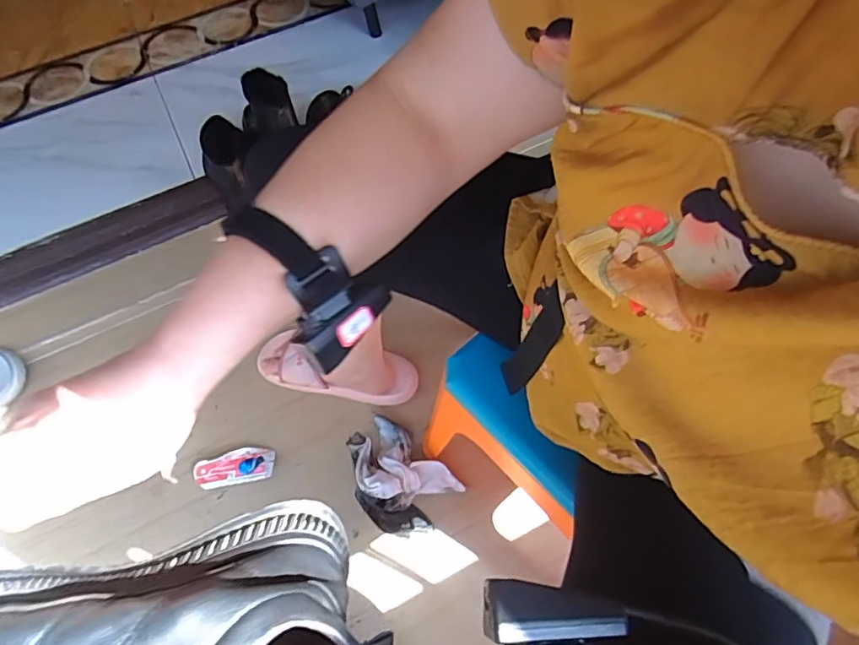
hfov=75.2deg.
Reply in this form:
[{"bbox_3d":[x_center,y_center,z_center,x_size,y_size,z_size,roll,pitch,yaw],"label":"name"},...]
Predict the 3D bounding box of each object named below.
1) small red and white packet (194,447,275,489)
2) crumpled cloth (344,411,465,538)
[{"bbox_3d":[-0.289,0.213,0.828,0.115,0.016,0.050,-8,60,0],"label":"small red and white packet"},{"bbox_3d":[-0.056,0.214,0.791,0.178,0.057,0.122,37,69,22],"label":"crumpled cloth"}]

